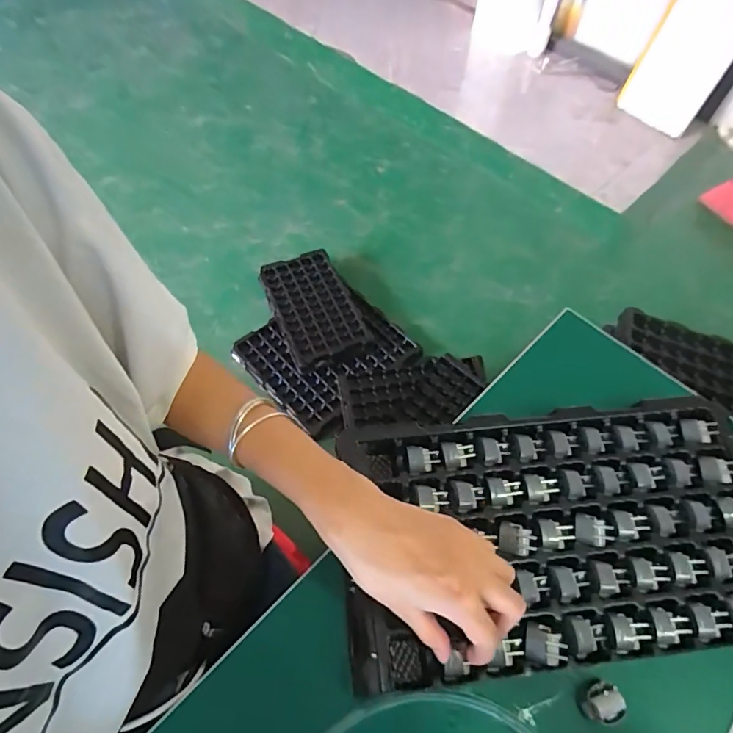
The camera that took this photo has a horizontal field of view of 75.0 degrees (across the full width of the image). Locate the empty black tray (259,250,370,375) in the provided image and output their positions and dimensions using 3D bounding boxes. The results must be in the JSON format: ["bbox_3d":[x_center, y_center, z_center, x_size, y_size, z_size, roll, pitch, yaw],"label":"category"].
[{"bbox_3d":[-0.149,-0.173,1.376,0.225,0.036,0.383,-20,61,-14],"label":"empty black tray"}]

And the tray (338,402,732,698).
[{"bbox_3d":[0.161,0.135,0.395,0.349,0.029,0.190,-3,58,-5],"label":"tray"}]

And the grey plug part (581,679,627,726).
[{"bbox_3d":[0.167,0.238,0.339,0.021,0.025,0.025,-9,59,-8],"label":"grey plug part"}]

